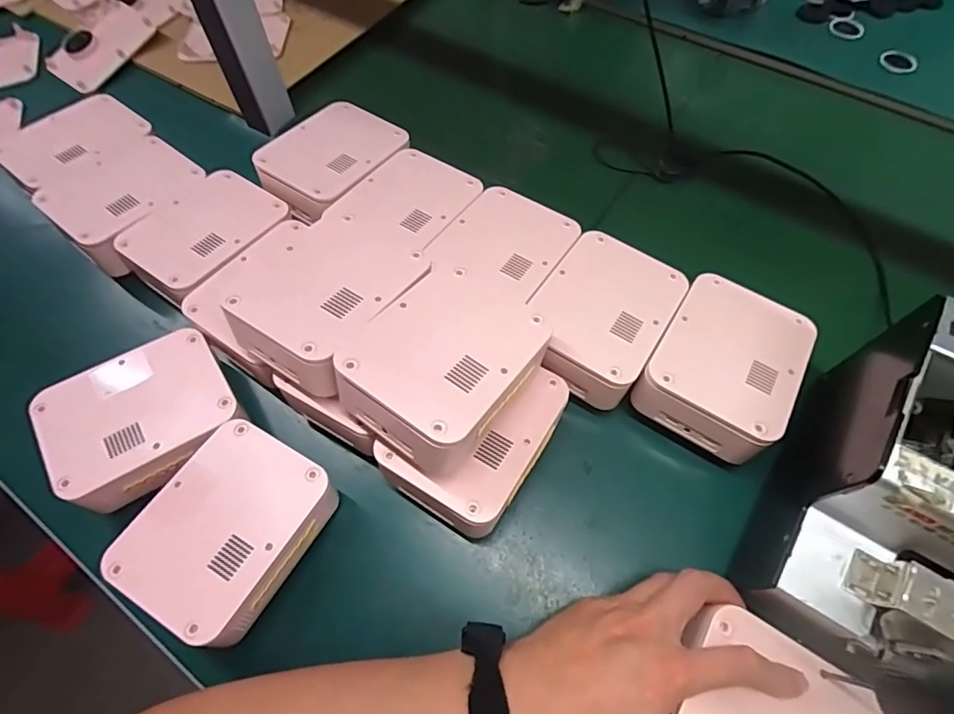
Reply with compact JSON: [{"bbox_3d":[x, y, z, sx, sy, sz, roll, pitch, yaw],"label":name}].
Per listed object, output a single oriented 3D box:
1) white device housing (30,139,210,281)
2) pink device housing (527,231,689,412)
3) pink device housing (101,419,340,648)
[{"bbox_3d":[-0.332,-0.153,0.492,0.103,0.037,0.130,33,66,18],"label":"white device housing"},{"bbox_3d":[0.101,-0.035,0.417,0.097,0.045,0.134,29,65,16],"label":"pink device housing"},{"bbox_3d":[-0.174,0.120,0.367,0.100,0.043,0.125,25,64,14],"label":"pink device housing"}]

